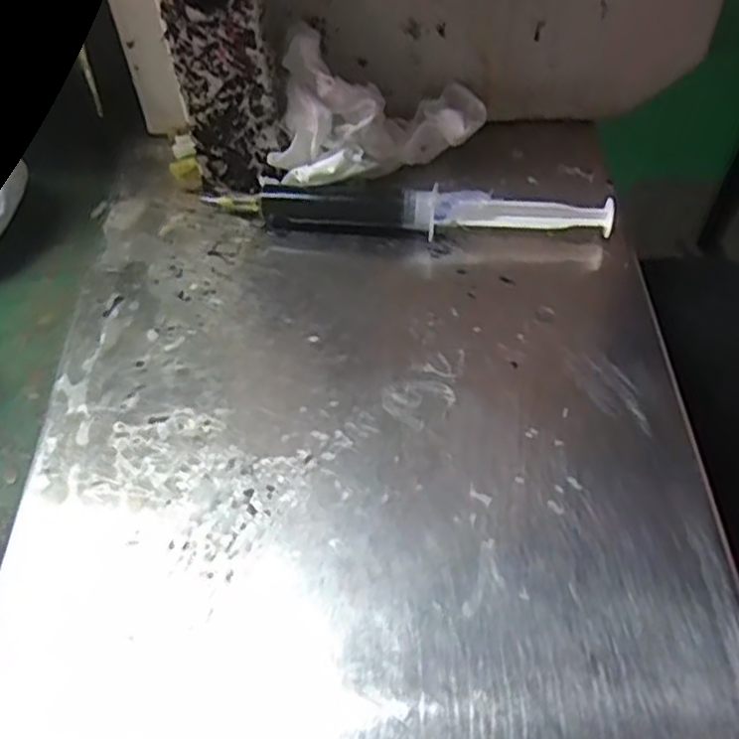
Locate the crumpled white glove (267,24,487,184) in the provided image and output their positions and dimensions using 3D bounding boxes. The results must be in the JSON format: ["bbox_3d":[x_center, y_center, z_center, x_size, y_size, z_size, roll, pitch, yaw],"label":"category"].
[{"bbox_3d":[0.003,-0.113,0.332,0.099,0.059,0.044,-8,53,-4],"label":"crumpled white glove"}]

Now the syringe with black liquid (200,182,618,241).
[{"bbox_3d":[0.016,-0.070,0.326,0.174,0.019,0.018,2,54,6],"label":"syringe with black liquid"}]

